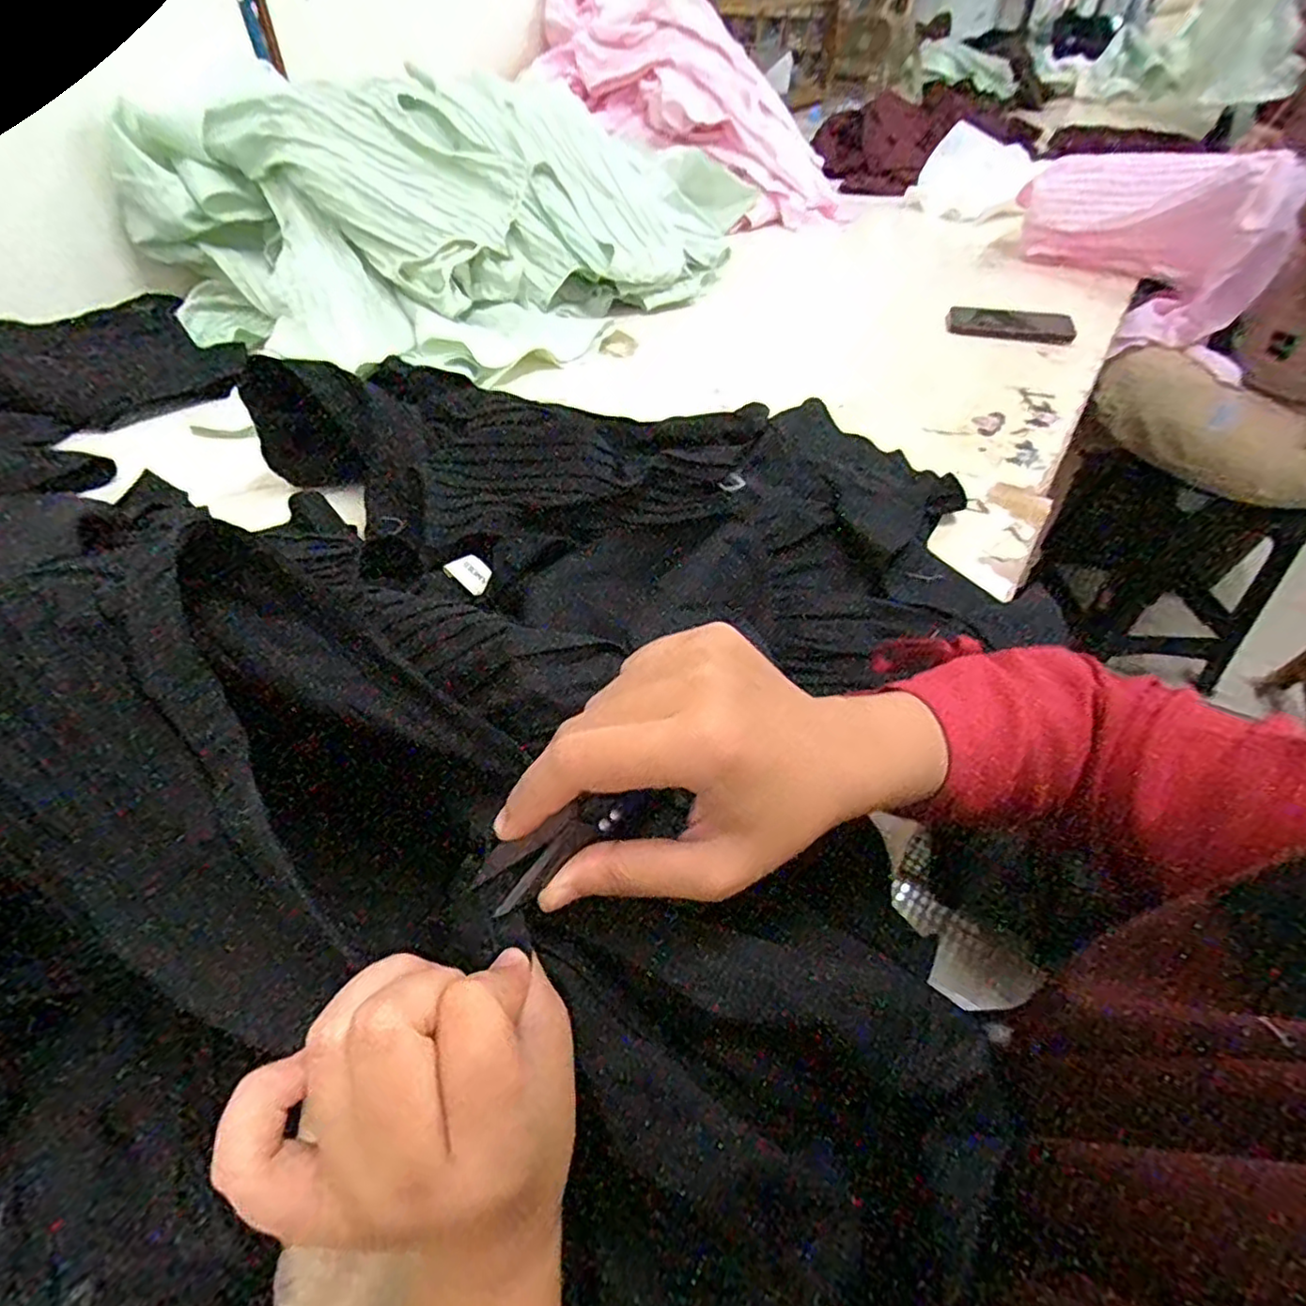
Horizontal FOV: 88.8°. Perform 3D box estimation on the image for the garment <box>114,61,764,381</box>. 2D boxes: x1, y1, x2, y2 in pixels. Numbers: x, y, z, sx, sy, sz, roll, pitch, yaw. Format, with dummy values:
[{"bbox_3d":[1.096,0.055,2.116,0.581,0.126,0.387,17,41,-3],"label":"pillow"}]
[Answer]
[{"bbox_3d":[-0.229,-0.693,1.012,0.552,0.228,0.876,30,53,25],"label":"garment"}]

